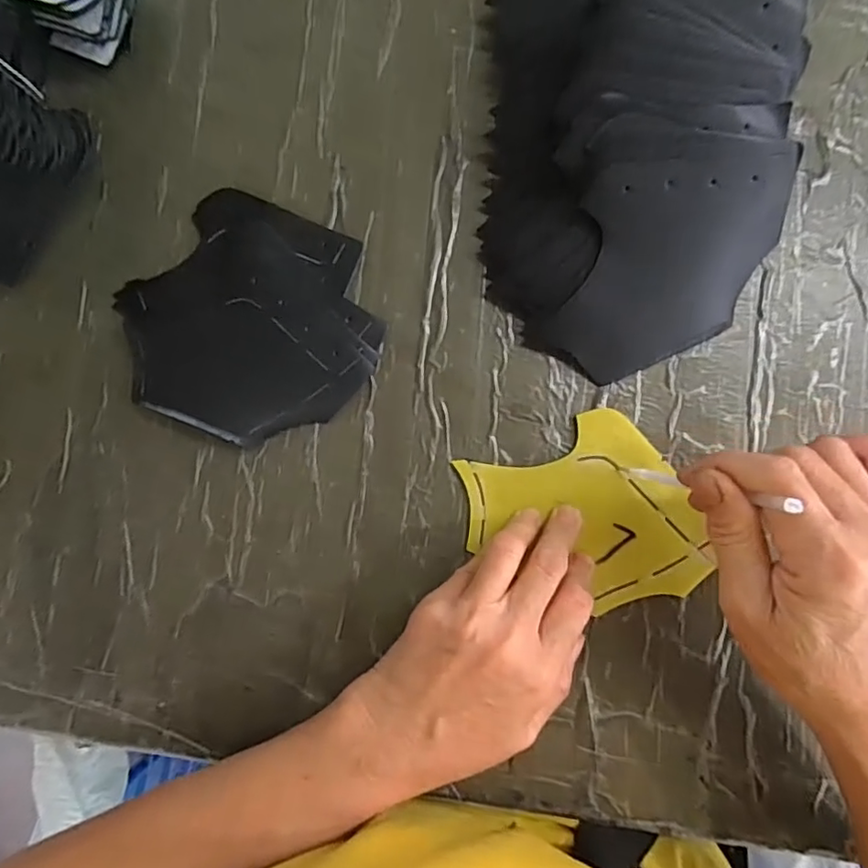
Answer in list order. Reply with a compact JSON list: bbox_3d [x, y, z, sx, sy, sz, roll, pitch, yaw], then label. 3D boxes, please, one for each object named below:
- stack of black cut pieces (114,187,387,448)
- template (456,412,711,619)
[{"bbox_3d":[-0.109,-0.067,0.342,0.151,0.018,0.136,22,89,7],"label":"stack of black cut pieces"},{"bbox_3d":[0.080,0.046,0.322,0.118,0.004,0.101,-15,84,5],"label":"template"}]

